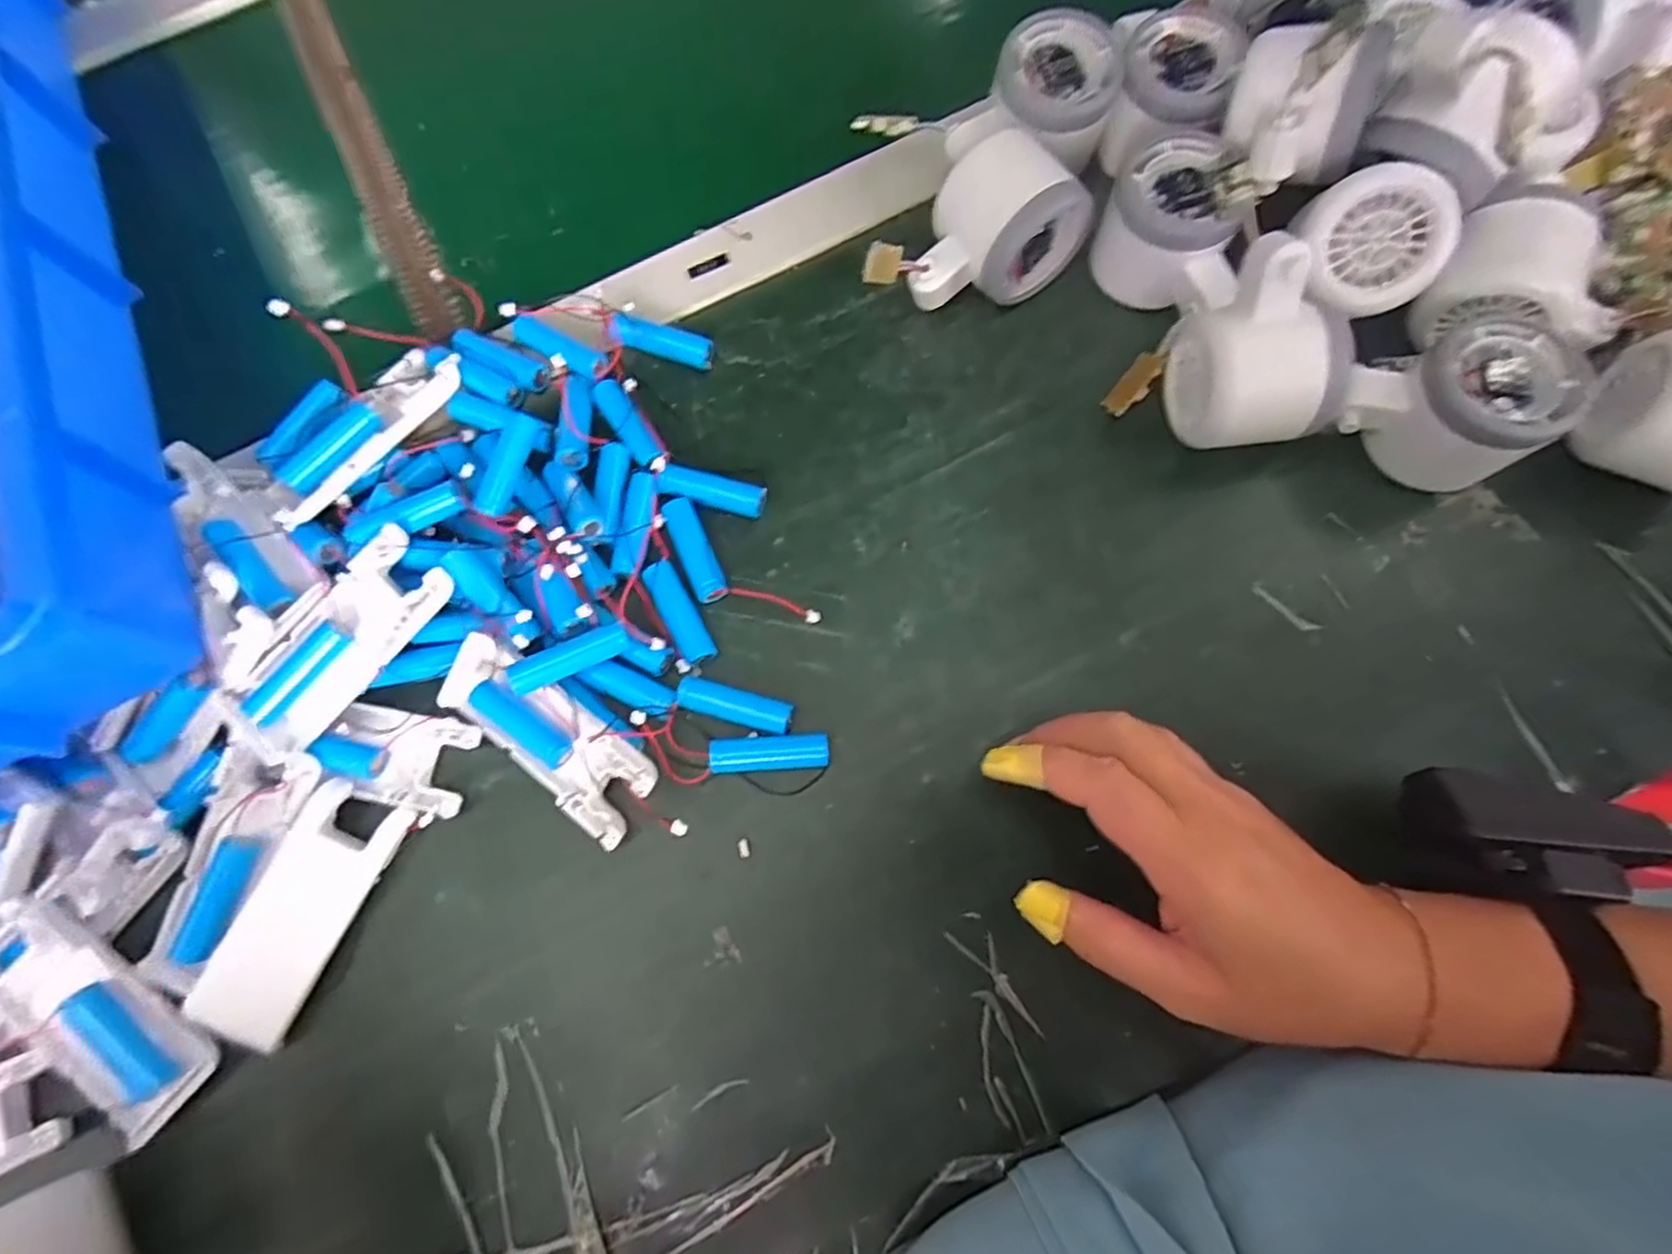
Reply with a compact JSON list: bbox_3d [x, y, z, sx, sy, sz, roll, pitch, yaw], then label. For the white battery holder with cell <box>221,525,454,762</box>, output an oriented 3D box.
[{"bbox_3d":[-0.213,0.008,0.309,0.041,0.031,0.101,40,79,11],"label":"white battery holder with cell"}]

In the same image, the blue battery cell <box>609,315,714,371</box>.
[{"bbox_3d":[-0.087,-0.143,0.355,0.052,0.014,0.014,15,76,-7],"label":"blue battery cell"}]

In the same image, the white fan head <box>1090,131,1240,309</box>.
[{"bbox_3d":[0.156,-0.194,0.343,0.053,0.054,0.063,22,77,7],"label":"white fan head"}]

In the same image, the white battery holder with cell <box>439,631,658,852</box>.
[{"bbox_3d":[-0.123,0.047,0.307,0.103,0.025,0.039,38,79,10],"label":"white battery holder with cell"}]

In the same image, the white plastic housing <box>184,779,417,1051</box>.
[{"bbox_3d":[-0.221,0.117,0.294,0.038,0.013,0.098,23,77,7],"label":"white plastic housing"}]

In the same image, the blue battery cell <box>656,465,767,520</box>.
[{"bbox_3d":[-0.059,-0.064,0.340,0.051,0.013,0.014,15,76,5],"label":"blue battery cell"}]

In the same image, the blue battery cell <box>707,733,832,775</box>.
[{"bbox_3d":[-0.028,0.055,0.309,0.050,0.012,0.015,-3,75,1],"label":"blue battery cell"}]

